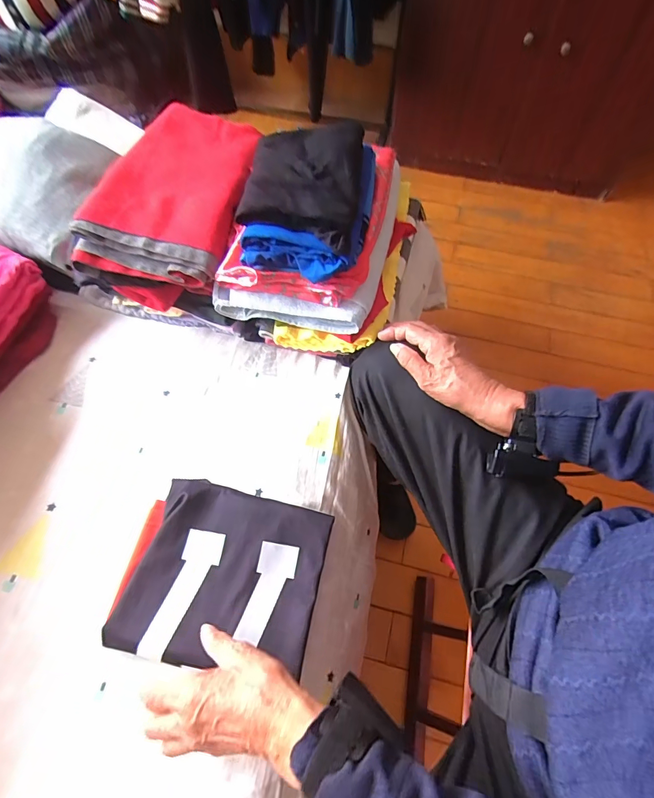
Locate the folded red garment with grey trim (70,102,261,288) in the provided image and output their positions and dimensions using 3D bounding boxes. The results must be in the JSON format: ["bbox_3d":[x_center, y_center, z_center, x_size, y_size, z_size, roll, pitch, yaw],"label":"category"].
[{"bbox_3d":[-0.209,-0.316,0.590,0.193,0.049,0.346,13,64,6],"label":"folded red garment with grey trim"}]

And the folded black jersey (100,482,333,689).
[{"bbox_3d":[-0.117,0.198,0.455,0.214,0.020,0.183,12,63,5],"label":"folded black jersey"}]

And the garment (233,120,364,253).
[{"bbox_3d":[-0.031,-0.276,0.506,0.143,0.042,0.190,8,63,3],"label":"garment"}]

